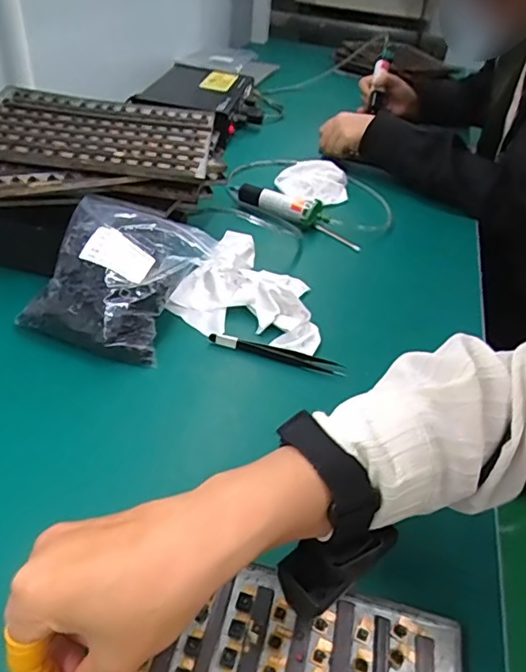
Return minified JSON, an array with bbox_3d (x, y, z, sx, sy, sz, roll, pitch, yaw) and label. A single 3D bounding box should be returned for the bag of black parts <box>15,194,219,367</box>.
[{"bbox_3d":[-0.134,-0.060,0.507,0.127,0.075,0.152,19,42,15],"label":"bag of black parts"}]

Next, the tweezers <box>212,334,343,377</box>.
[{"bbox_3d":[0.012,0.015,0.492,0.126,0.011,0.012,15,41,9],"label":"tweezers"}]

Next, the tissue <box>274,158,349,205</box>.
[{"bbox_3d":[0.071,-0.224,0.760,0.100,0.032,0.063,10,40,4],"label":"tissue"}]

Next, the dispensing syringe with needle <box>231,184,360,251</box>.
[{"bbox_3d":[0.045,-0.164,0.691,0.183,0.027,0.036,27,44,23],"label":"dispensing syringe with needle"}]

